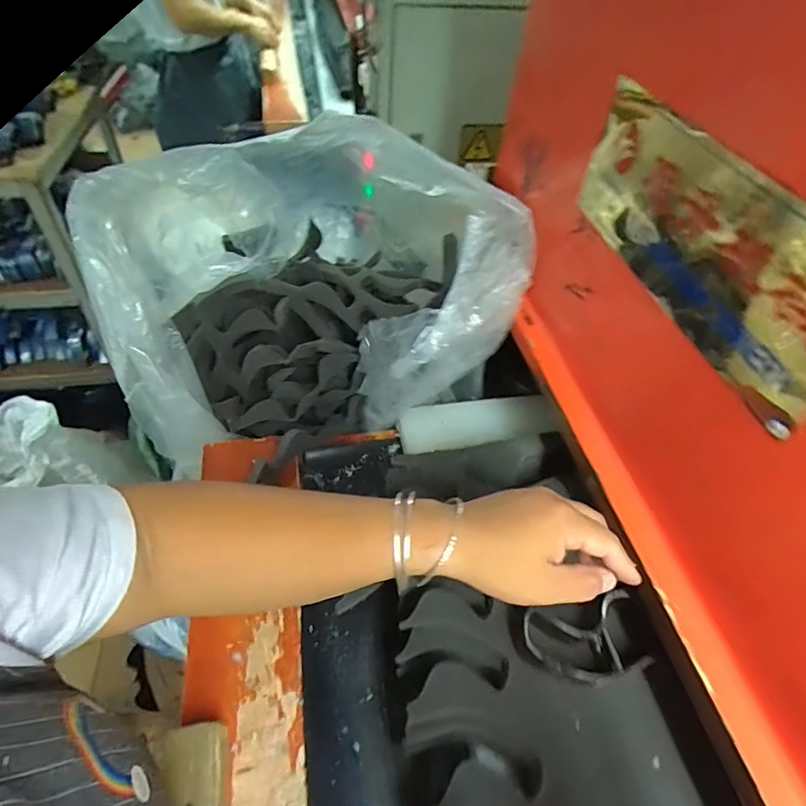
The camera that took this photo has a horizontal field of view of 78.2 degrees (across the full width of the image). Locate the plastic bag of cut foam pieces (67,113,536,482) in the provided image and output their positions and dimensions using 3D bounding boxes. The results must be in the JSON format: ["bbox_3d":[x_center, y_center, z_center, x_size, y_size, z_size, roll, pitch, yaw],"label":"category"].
[{"bbox_3d":[-0.095,-0.164,0.620,0.445,0.283,0.332,-5,52,-4],"label":"plastic bag of cut foam pieces"}]

